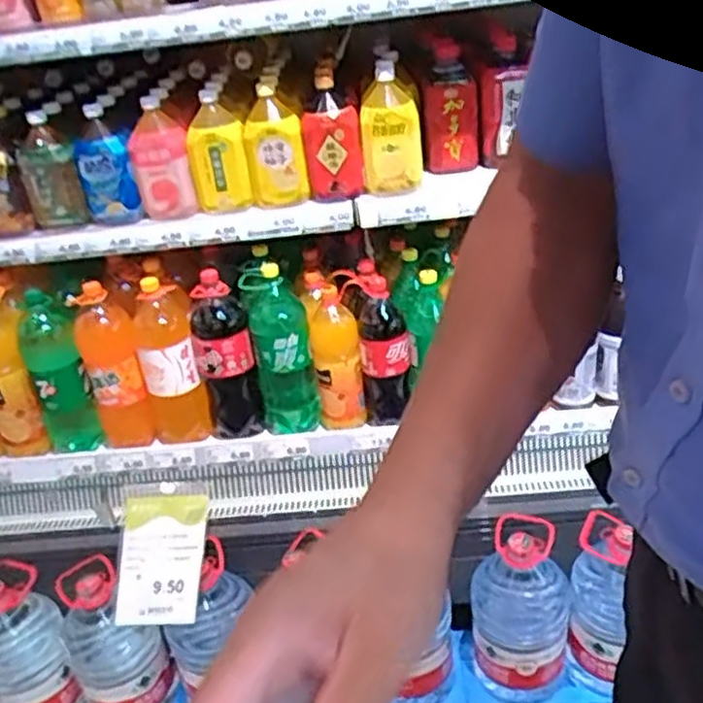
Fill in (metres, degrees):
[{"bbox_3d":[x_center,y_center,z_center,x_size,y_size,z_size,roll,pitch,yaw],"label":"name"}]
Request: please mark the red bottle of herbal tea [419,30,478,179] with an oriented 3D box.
[{"bbox_3d":[0.164,-0.418,1.264,0.092,0.210,0.083,-2,29,9],"label":"red bottle of herbal tea"}]

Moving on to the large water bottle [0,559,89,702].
[{"bbox_3d":[-0.580,0.537,1.320,0.151,0.353,0.173,-25,33,-30],"label":"large water bottle"}]

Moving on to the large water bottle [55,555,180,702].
[{"bbox_3d":[-0.408,0.526,1.293,0.151,0.339,0.144,-22,32,-25],"label":"large water bottle"}]

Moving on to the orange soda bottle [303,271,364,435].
[{"bbox_3d":[-0.028,0.015,1.329,0.090,0.277,0.097,-7,28,1],"label":"orange soda bottle"}]

